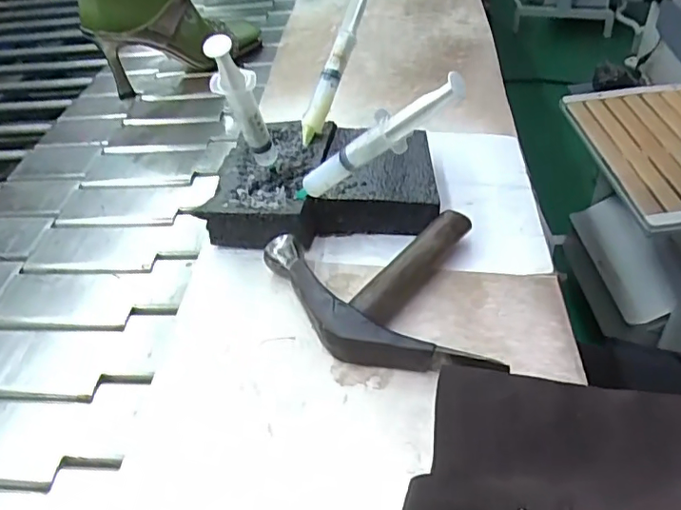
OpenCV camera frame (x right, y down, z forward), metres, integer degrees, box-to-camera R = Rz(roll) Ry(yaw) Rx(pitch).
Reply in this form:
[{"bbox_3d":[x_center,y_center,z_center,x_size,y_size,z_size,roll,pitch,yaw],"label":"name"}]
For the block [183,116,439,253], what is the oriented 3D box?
[{"bbox_3d":[-0.014,-0.059,0.431,0.165,0.037,0.128,-4,43,3],"label":"block"}]

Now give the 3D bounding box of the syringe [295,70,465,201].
[{"bbox_3d":[0.018,-0.066,0.338,0.146,0.023,0.012,-27,24,44],"label":"syringe"}]

